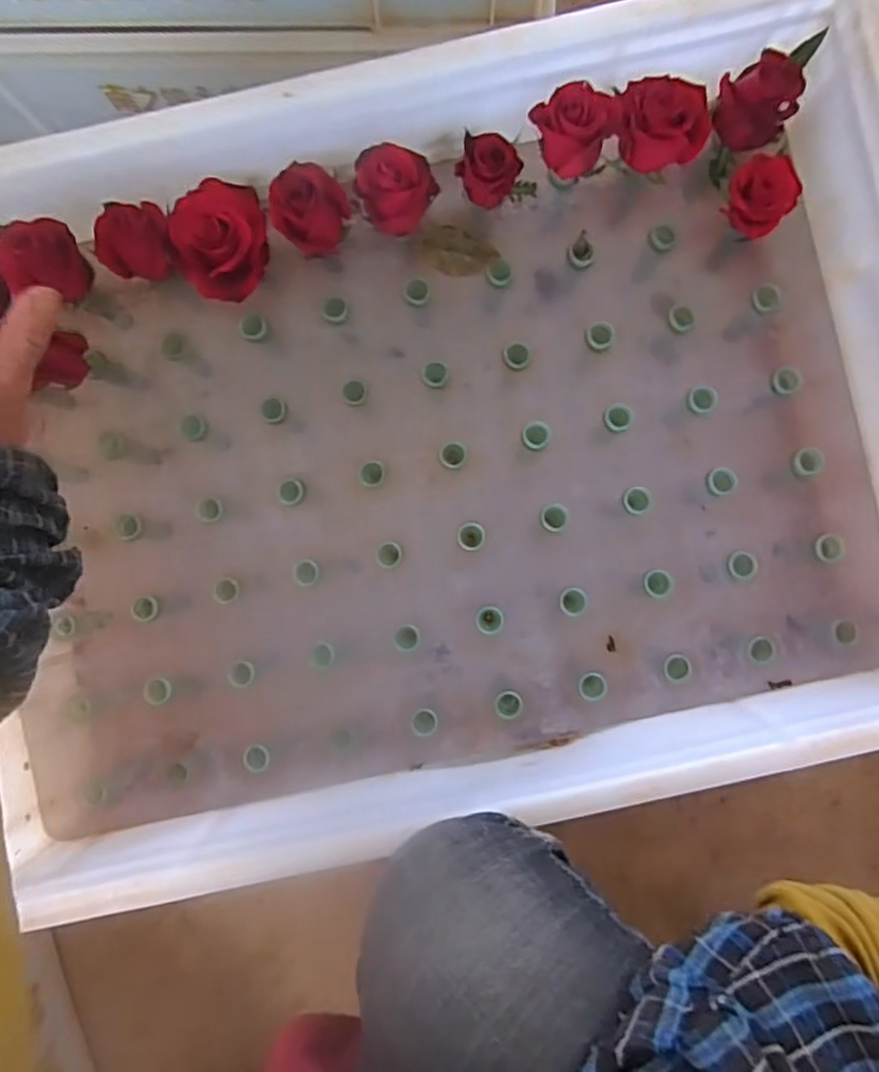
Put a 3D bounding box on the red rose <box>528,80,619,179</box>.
[{"bbox_3d":[0.084,-0.250,0.403,0.045,0.039,0.037,-16,86,2],"label":"red rose"}]

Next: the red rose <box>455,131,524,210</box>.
[{"bbox_3d":[0.031,-0.229,0.409,0.034,0.037,0.037,0,86,3],"label":"red rose"}]

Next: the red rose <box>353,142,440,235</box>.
[{"bbox_3d":[-0.028,-0.217,0.413,0.049,0.040,0.039,8,87,3],"label":"red rose"}]

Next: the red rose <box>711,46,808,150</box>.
[{"bbox_3d":[0.197,-0.269,0.407,0.042,0.037,0.038,-11,86,2],"label":"red rose"}]

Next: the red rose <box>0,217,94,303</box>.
[{"bbox_3d":[-0.251,-0.174,0.419,0.047,0.044,0.040,-6,86,2],"label":"red rose"}]

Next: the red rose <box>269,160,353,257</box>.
[{"bbox_3d":[-0.085,-0.208,0.420,0.040,0.040,0.043,0,86,3],"label":"red rose"}]

